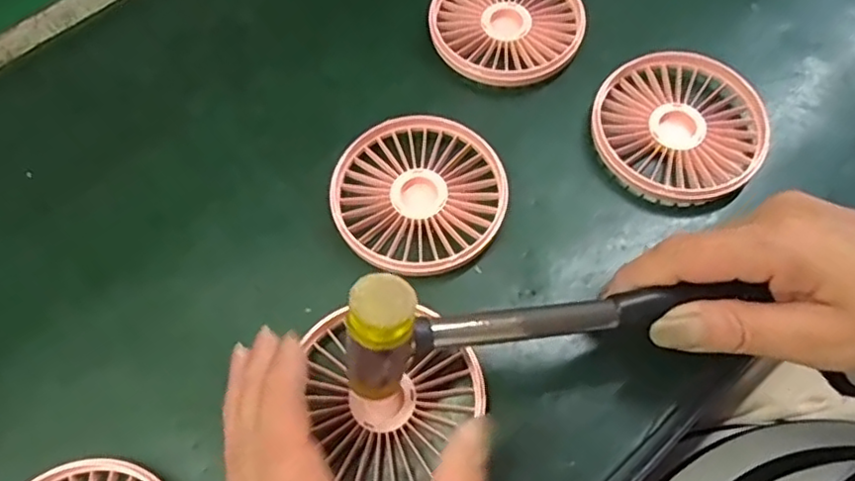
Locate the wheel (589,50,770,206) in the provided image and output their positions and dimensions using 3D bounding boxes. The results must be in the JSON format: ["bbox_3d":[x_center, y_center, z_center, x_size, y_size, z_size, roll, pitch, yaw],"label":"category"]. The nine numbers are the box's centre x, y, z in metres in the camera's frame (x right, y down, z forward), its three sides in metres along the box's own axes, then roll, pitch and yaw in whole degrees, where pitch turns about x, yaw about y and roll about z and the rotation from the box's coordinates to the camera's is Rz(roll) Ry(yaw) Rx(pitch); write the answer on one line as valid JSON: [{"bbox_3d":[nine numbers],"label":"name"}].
[{"bbox_3d":[0.132,-0.060,0.341,0.086,0.017,0.086,-1,65,3],"label":"wheel"}]

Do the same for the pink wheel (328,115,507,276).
[{"bbox_3d":[-0.005,-0.024,0.331,0.087,0.014,0.086,-1,65,3],"label":"pink wheel"}]

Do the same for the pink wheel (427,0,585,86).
[{"bbox_3d":[0.046,-0.128,0.375,0.087,0.017,0.084,-1,65,3],"label":"pink wheel"}]

